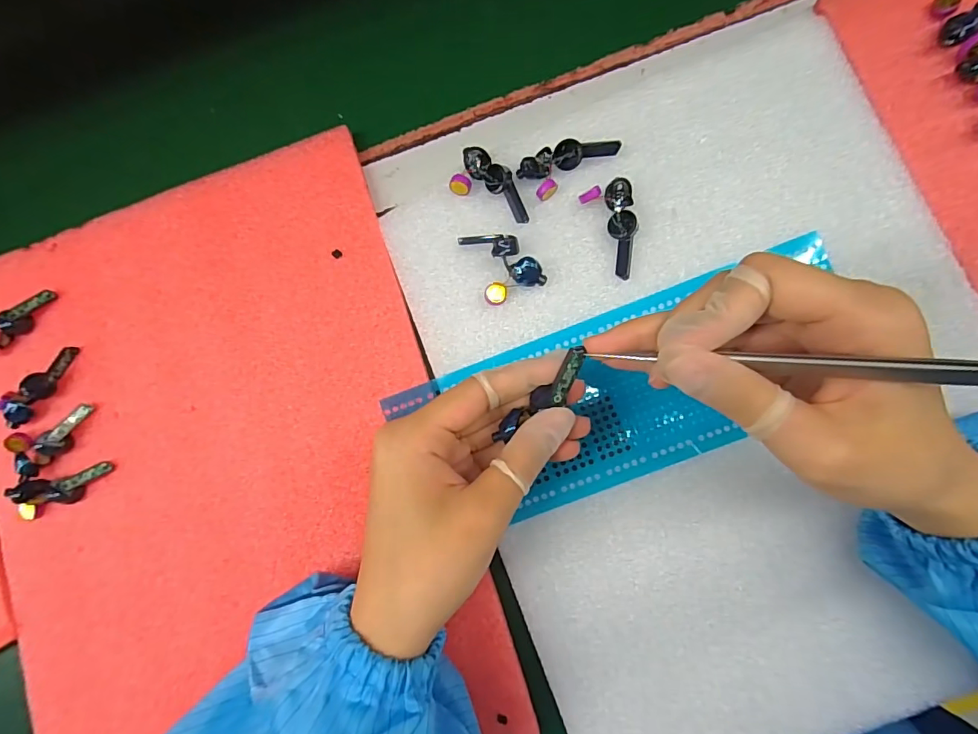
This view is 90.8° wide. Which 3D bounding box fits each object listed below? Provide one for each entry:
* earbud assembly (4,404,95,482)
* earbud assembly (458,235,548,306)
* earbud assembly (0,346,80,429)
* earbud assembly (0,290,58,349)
[{"bbox_3d":[-0.249,0.042,0.275,0.047,0.013,0.026,-27,80,2],"label":"earbud assembly"},{"bbox_3d":[0.008,-0.057,0.259,0.033,0.015,0.040,-24,81,3],"label":"earbud assembly"},{"bbox_3d":[-0.261,0.010,0.279,0.015,0.013,0.054,40,88,10],"label":"earbud assembly"},{"bbox_3d":[-0.287,-0.029,0.289,0.054,0.012,0.019,-39,80,0],"label":"earbud assembly"}]

